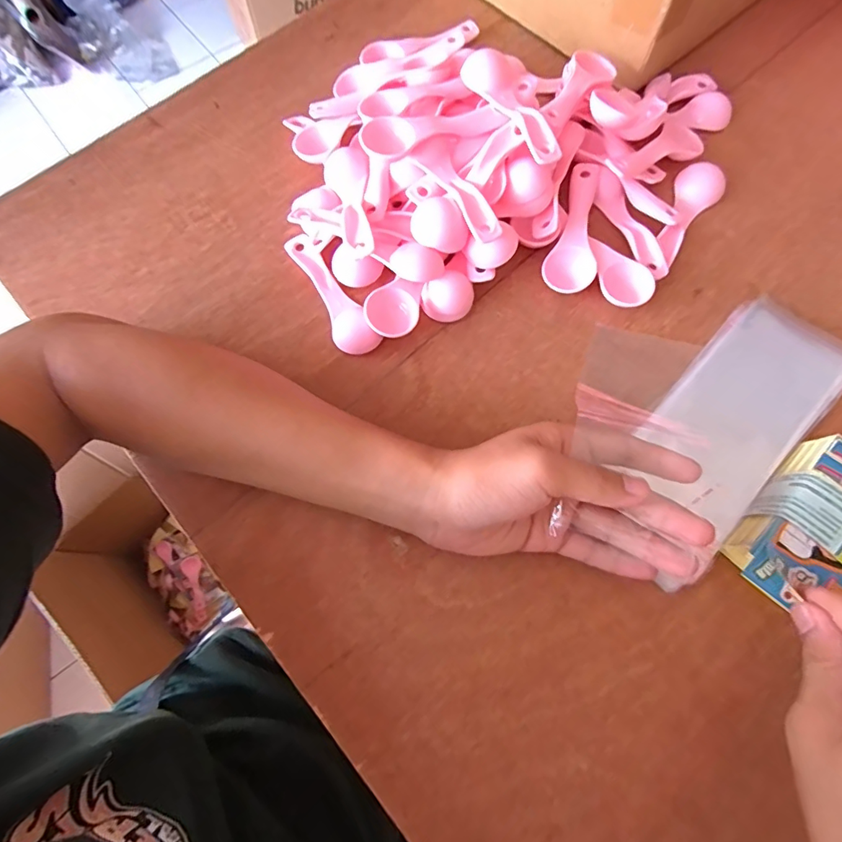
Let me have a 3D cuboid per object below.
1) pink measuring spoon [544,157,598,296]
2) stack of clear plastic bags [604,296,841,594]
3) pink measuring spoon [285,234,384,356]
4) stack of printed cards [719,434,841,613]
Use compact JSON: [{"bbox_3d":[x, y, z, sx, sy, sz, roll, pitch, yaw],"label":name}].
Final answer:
[{"bbox_3d":[0.117,-0.143,0.349,0.033,0.016,0.110,16,73,6],"label":"pink measuring spoon"},{"bbox_3d":[0.196,0.003,0.300,0.201,0.008,0.080,-43,77,-13],"label":"stack of clear plastic bags"},{"bbox_3d":[-0.068,-0.094,0.333,0.029,0.020,0.111,-31,74,-9],"label":"pink measuring spoon"},{"bbox_3d":[0.224,0.063,0.263,0.104,0.029,0.065,-41,76,-12],"label":"stack of printed cards"}]

